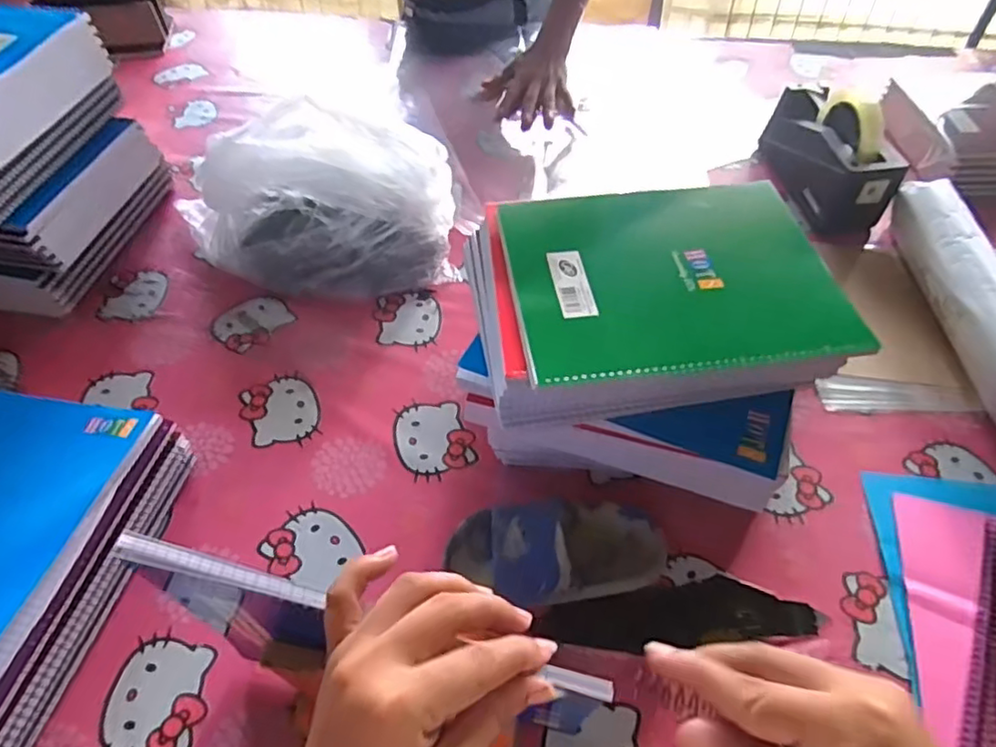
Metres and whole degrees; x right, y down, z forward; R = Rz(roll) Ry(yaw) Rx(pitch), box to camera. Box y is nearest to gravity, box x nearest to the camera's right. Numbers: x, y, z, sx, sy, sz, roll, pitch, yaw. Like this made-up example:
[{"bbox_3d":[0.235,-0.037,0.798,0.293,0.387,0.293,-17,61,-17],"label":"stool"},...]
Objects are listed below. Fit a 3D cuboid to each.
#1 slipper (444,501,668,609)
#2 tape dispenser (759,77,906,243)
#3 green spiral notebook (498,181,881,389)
[{"bbox_3d":[0.048,0.137,0.495,0.174,0.057,0.085,-11,52,-8],"label":"slipper"},{"bbox_3d":[0.418,-0.282,0.786,0.081,0.130,0.205,-6,52,-4],"label":"tape dispenser"},{"bbox_3d":[0.137,-0.081,0.493,0.247,0.015,0.197,-6,53,-4],"label":"green spiral notebook"}]

